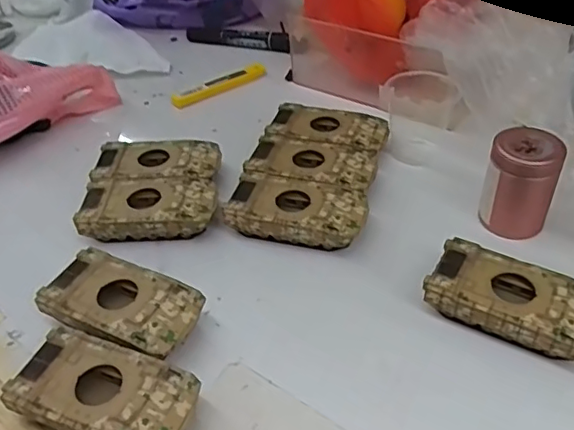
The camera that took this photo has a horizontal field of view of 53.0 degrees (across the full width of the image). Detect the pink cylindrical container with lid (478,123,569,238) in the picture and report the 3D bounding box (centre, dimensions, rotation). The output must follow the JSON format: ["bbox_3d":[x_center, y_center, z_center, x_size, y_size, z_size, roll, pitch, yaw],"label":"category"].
[{"bbox_3d":[0.159,-0.021,0.392,0.043,0.065,0.037,19,45,25],"label":"pink cylindrical container with lid"}]

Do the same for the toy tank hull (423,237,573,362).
[{"bbox_3d":[0.135,0.052,0.341,0.096,0.026,0.050,19,45,25],"label":"toy tank hull"}]

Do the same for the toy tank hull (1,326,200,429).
[{"bbox_3d":[-0.095,0.098,0.306,0.094,0.026,0.050,13,43,19],"label":"toy tank hull"}]

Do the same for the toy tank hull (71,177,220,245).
[{"bbox_3d":[-0.099,-0.002,0.424,0.093,0.030,0.048,-3,40,1],"label":"toy tank hull"}]

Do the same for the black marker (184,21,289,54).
[{"bbox_3d":[-0.055,-0.201,0.646,0.120,0.017,0.018,10,42,16],"label":"black marker"}]

